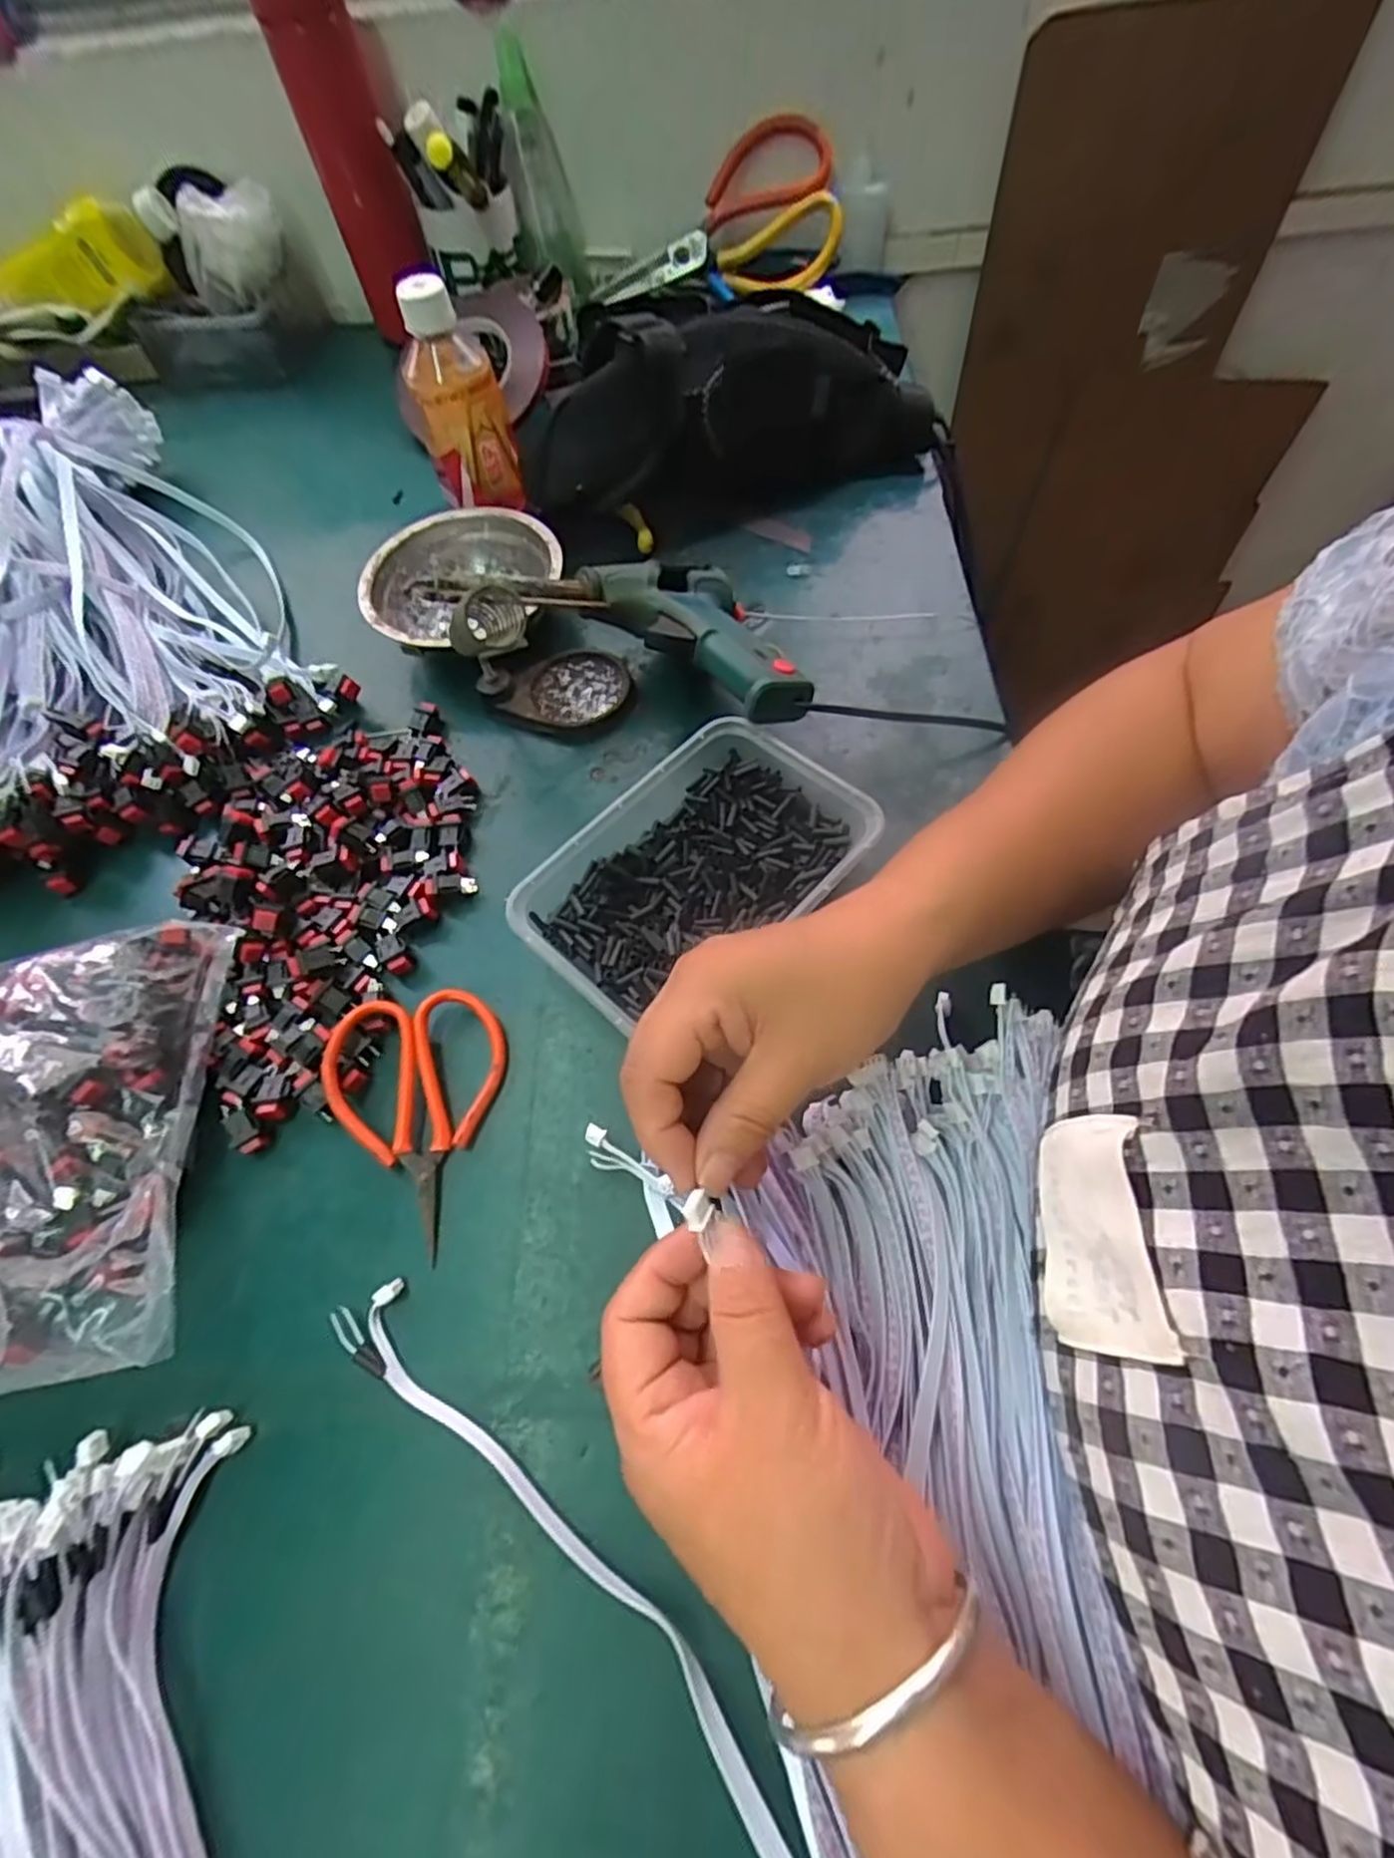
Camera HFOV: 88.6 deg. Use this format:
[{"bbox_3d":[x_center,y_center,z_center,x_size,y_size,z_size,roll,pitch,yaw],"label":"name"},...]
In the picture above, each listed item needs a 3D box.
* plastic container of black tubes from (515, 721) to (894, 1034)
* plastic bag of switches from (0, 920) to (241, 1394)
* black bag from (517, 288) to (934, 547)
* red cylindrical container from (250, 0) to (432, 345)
[{"bbox_3d":[0.000,-0.025,0.358,0.116,0.039,0.164,36,70,20],"label":"plastic container of black tubes"},{"bbox_3d":[-0.309,0.098,0.308,0.192,0.052,0.194,-12,63,-2],"label":"plastic bag of switches"},{"bbox_3d":[0.025,-0.341,0.474,0.272,0.117,0.052,-18,63,-5],"label":"black bag"},{"bbox_3d":[-0.266,-0.596,0.563,0.063,0.205,0.057,-19,63,-6],"label":"red cylindrical container"}]

